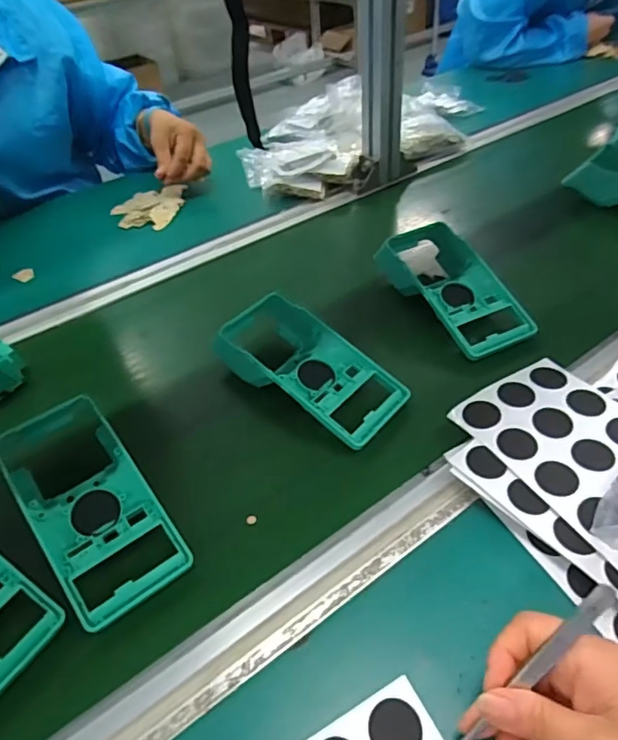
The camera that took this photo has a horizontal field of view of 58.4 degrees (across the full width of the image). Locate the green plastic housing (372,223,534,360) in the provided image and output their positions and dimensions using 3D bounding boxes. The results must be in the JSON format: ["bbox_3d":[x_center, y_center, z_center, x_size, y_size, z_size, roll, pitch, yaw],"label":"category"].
[{"bbox_3d":[0.151,-0.086,0.584,0.086,0.060,0.176,-25,47,-18],"label":"green plastic housing"}]

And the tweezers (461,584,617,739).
[{"bbox_3d":[0.109,0.155,0.278,0.006,0.129,0.009,15,24,-46],"label":"tweezers"}]

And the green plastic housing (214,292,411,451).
[{"bbox_3d":[-0.007,-0.003,0.511,0.190,0.058,0.096,29,54,31],"label":"green plastic housing"}]

